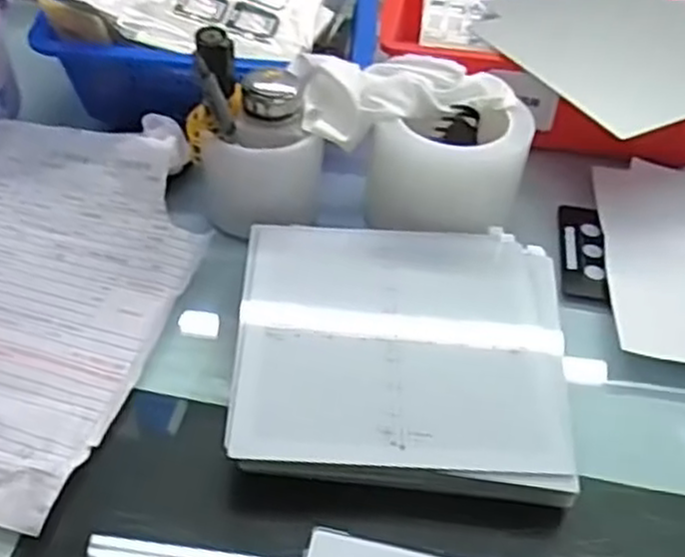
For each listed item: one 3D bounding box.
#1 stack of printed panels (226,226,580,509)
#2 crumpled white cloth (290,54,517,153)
[{"bbox_3d":[0.035,0.041,0.460,0.192,0.027,0.188,5,45,0],"label":"stack of printed panels"},{"bbox_3d":[0.043,-0.129,0.541,0.152,0.039,0.073,-5,46,-10],"label":"crumpled white cloth"}]

